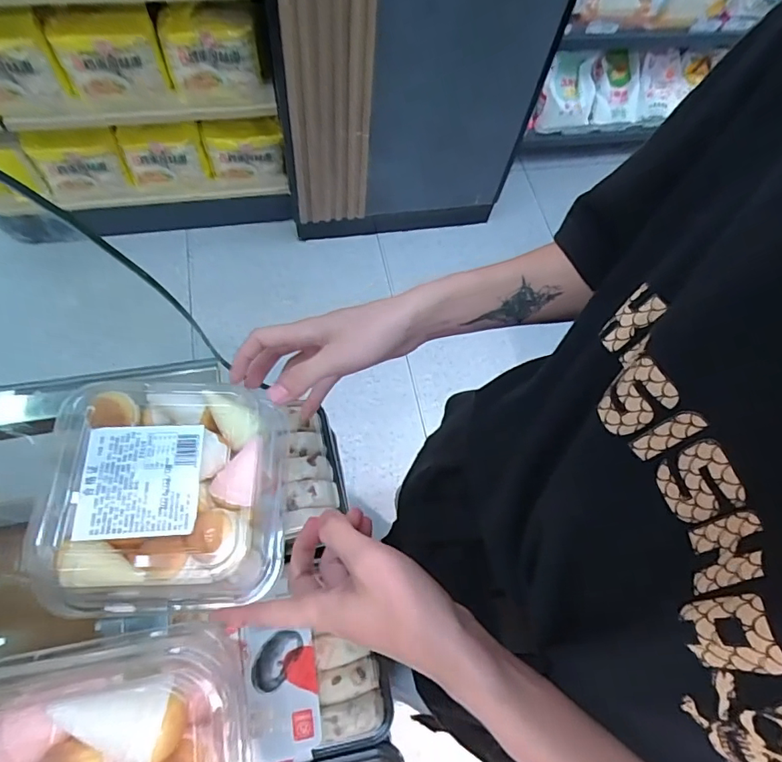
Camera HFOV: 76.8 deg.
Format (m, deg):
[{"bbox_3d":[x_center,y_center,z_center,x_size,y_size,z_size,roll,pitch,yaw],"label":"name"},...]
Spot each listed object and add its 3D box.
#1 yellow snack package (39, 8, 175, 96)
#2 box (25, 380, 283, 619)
[{"bbox_3d":[-0.659,-0.765,1.155,0.223,0.159,0.060,-11,67,-7],"label":"yellow snack package"},{"bbox_3d":[-0.147,0.066,0.330,0.133,0.049,0.142,-3,66,-4],"label":"box"}]

